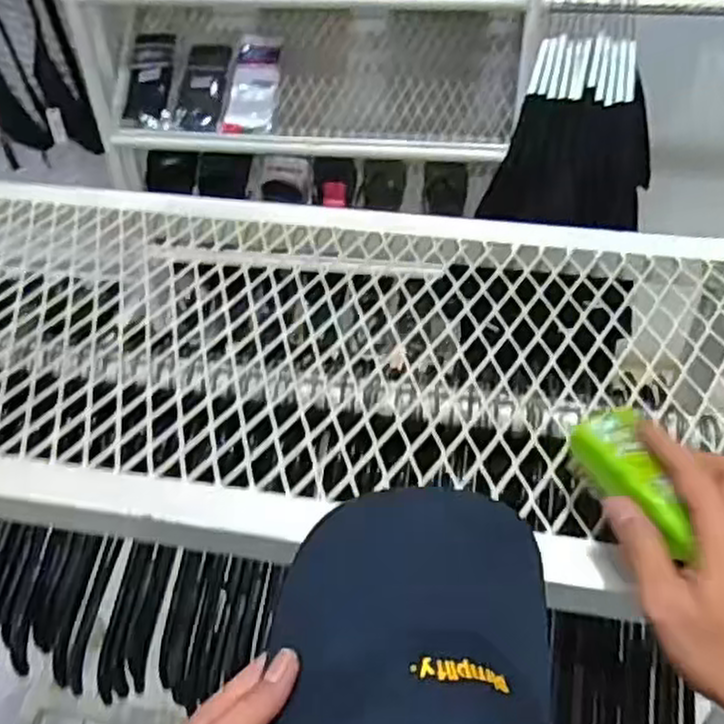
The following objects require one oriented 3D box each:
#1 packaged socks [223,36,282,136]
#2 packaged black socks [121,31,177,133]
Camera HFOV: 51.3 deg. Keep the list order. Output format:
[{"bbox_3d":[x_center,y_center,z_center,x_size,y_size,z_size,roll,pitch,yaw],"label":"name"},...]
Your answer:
[{"bbox_3d":[-0.215,-0.553,1.509,0.096,0.021,0.204,7,80,10],"label":"packaged socks"},{"bbox_3d":[-0.435,-0.580,1.550,0.097,0.022,0.227,1,78,4],"label":"packaged black socks"}]

